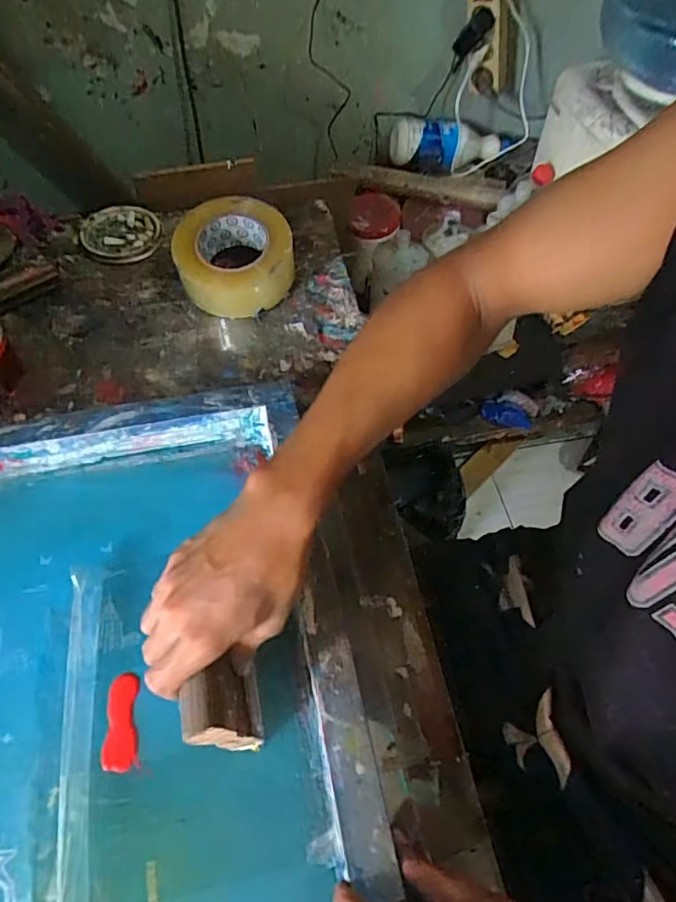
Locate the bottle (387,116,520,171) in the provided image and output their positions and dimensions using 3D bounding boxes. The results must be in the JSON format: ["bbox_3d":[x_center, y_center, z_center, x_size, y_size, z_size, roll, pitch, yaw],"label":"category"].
[{"bbox_3d":[0.209,-0.560,1.023,0.214,0.089,0.076,-10,56,-8],"label":"bottle"}]

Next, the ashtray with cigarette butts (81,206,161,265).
[{"bbox_3d":[-0.278,-0.279,0.731,0.096,0.025,0.094,-13,57,-10],"label":"ashtray with cigarette butts"}]

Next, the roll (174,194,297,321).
[{"bbox_3d":[-0.119,-0.222,0.658,0.131,0.081,0.116,-9,56,-7],"label":"roll"}]

